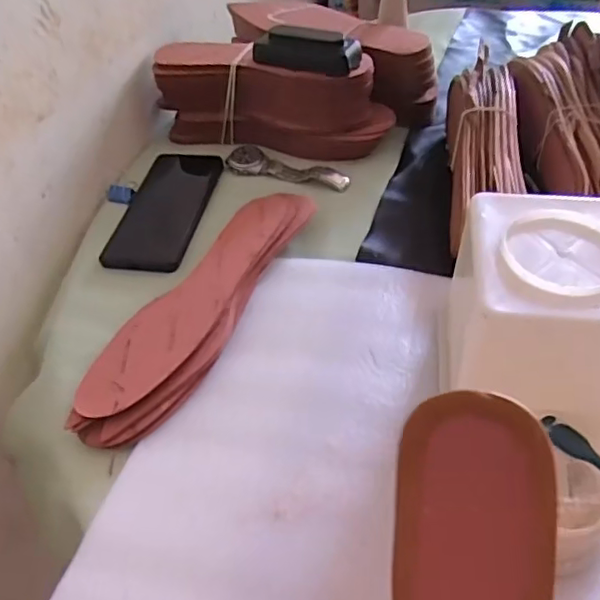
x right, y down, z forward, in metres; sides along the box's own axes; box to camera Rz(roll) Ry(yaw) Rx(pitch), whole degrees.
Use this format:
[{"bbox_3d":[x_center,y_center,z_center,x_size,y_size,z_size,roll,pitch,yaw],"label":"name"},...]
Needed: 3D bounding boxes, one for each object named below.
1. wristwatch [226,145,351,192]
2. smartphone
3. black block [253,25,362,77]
[{"bbox_3d":[-0.014,-0.137,0.622,0.134,0.012,0.034,15,49,17],"label":"wristwatch"},{"bbox_3d":[-0.135,-0.092,0.599,0.078,0.014,0.166,7,47,10],"label":"smartphone"},{"bbox_3d":[0.005,-0.251,0.594,0.108,0.032,0.032,11,50,14],"label":"black block"}]

